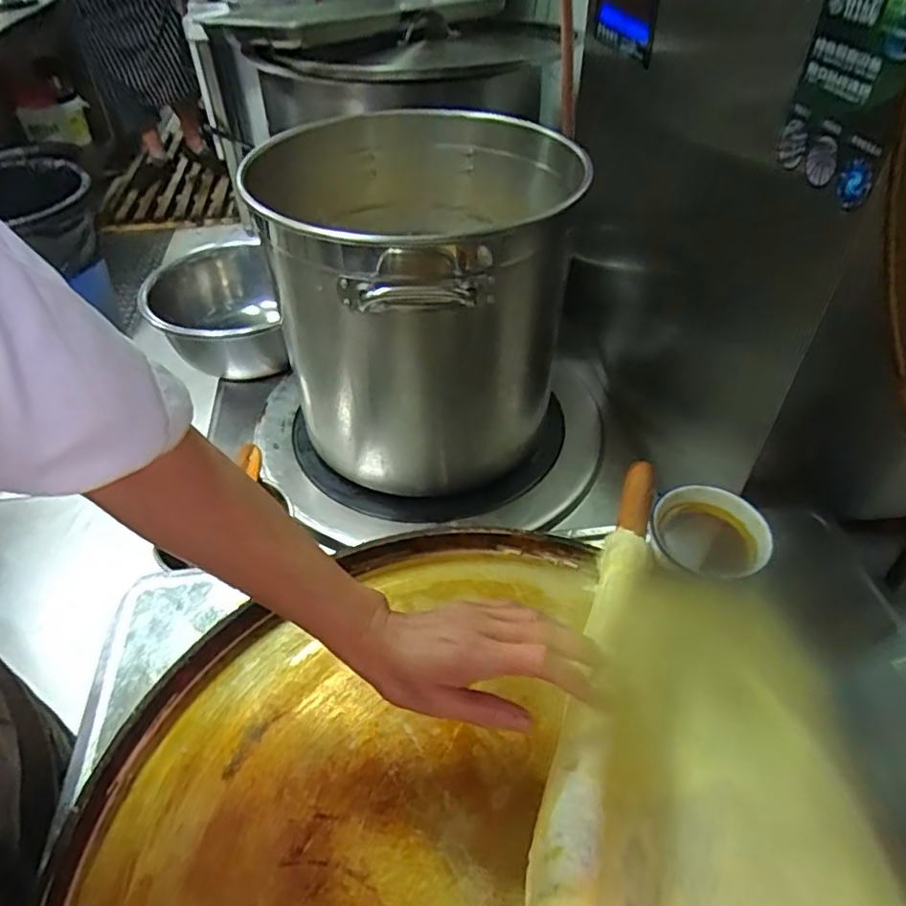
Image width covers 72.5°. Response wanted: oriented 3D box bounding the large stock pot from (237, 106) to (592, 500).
[{"bbox_3d":[-0.029,-0.199,0.850,0.355,0.376,0.441,7,44,8],"label":"large stock pot"}]

